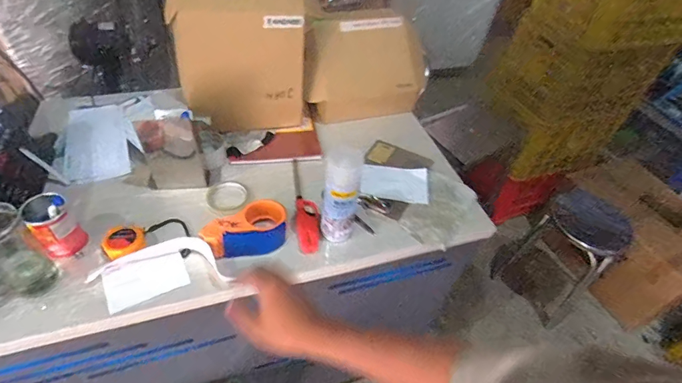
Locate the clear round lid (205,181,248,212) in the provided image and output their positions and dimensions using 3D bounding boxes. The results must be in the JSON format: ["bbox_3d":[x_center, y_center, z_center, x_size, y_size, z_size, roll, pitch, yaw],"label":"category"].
[{"bbox_3d":[-0.248,0.008,0.863,0.088,0.008,0.085,3,47,-4],"label":"clear round lid"}]

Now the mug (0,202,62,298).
[{"bbox_3d":[-0.541,0.105,0.626,0.113,0.165,0.072,-20,52,-23],"label":"mug"}]

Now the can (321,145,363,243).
[{"bbox_3d":[0.002,0.006,0.753,0.068,0.212,0.072,10,47,3],"label":"can"}]

